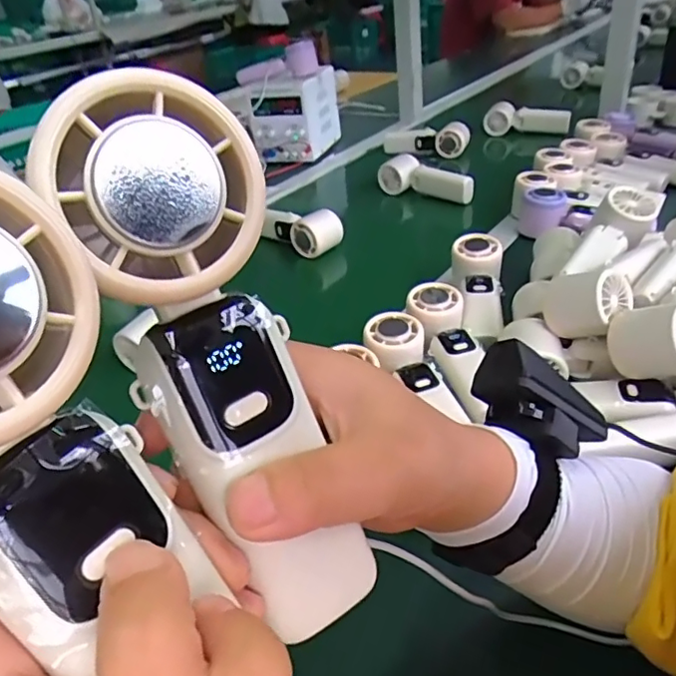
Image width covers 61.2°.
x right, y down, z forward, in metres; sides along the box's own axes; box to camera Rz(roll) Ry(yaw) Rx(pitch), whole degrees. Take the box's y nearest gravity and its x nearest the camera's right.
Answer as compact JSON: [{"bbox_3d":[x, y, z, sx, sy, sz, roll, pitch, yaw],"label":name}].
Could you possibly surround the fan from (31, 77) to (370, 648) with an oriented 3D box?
[{"bbox_3d":[-0.030,0.013,0.162,0.047,0.161,0.029,-31,25,-30],"label":"fan"}]

